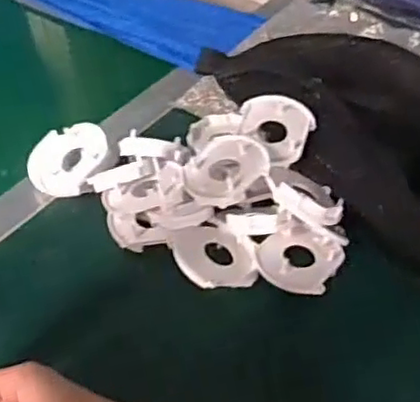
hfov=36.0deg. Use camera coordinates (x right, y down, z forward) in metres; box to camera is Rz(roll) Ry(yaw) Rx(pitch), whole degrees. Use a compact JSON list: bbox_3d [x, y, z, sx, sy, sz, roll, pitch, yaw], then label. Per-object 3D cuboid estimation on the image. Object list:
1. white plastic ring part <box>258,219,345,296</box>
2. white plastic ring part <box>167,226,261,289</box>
[{"bbox_3d":[0.068,0.044,0.500,0.060,0.014,0.062,0,43,0],"label":"white plastic ring part"},{"bbox_3d":[0.002,0.041,0.498,0.061,0.009,0.057,2,45,-21],"label":"white plastic ring part"}]

